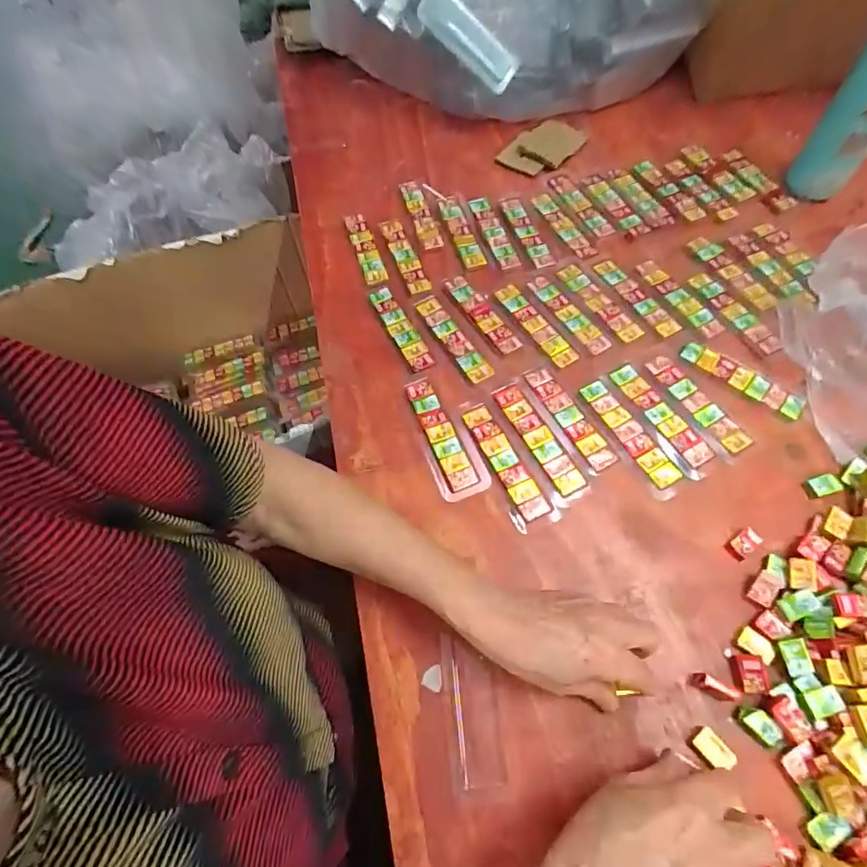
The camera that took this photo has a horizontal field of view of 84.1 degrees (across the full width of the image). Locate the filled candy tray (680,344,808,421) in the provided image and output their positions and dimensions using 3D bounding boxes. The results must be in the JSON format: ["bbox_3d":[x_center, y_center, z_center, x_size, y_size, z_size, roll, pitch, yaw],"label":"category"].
[{"bbox_3d":[0.303,-0.055,0.474,0.117,0.009,0.031,33,69,18],"label":"filled candy tray"}]

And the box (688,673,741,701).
[{"bbox_3d":[0.206,0.187,0.351,0.029,0.013,0.011,24,67,15],"label":"box"}]

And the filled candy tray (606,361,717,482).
[{"bbox_3d":[0.214,-0.014,0.456,0.035,0.007,0.125,-28,65,-11],"label":"filled candy tray"}]

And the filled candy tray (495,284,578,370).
[{"bbox_3d":[0.107,-0.116,0.508,0.024,0.004,0.119,-29,65,-11],"label":"filled candy tray"}]

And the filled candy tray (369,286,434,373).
[{"bbox_3d":[-0.034,-0.112,0.509,0.025,0.006,0.116,-25,64,-10],"label":"filled candy tray"}]

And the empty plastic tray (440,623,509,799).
[{"bbox_3d":[0.028,0.203,0.354,0.039,0.007,0.105,-6,63,0],"label":"empty plastic tray"}]

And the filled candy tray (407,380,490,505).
[{"bbox_3d":[0.011,0.001,0.453,0.045,0.007,0.128,-19,63,-6],"label":"filled candy tray"}]

